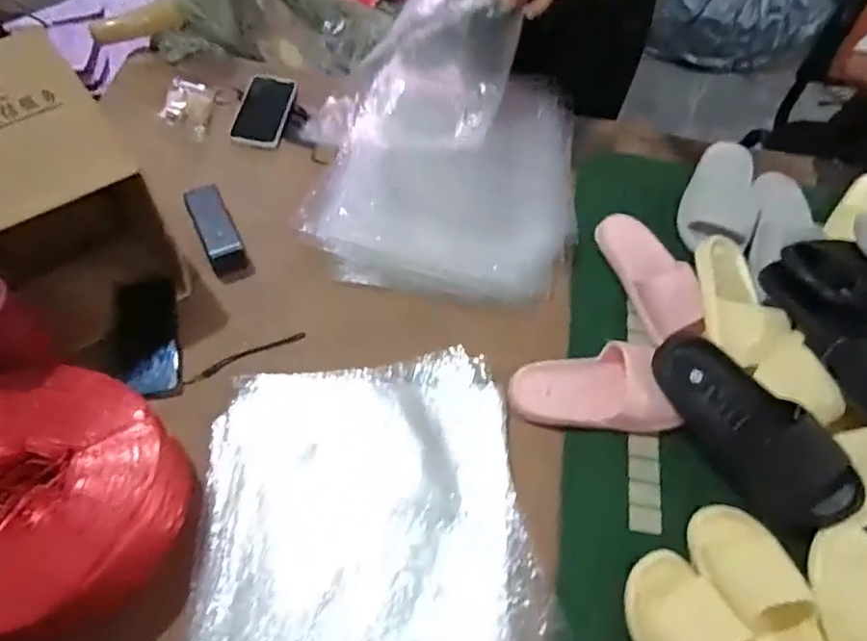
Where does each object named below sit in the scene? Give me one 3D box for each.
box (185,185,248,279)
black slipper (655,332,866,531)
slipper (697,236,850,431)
[{"bbox_3d":[-0.310,-0.127,0.898,0.055,0.067,0.135,-23,64,-16],"label":"box"},{"bbox_3d":[0.380,0.137,0.760,0.094,0.095,0.281,-33,67,-20],"label":"black slipper"},{"bbox_3d":[0.433,0.008,0.867,0.104,0.062,0.307,-9,61,-8],"label":"slipper"}]

